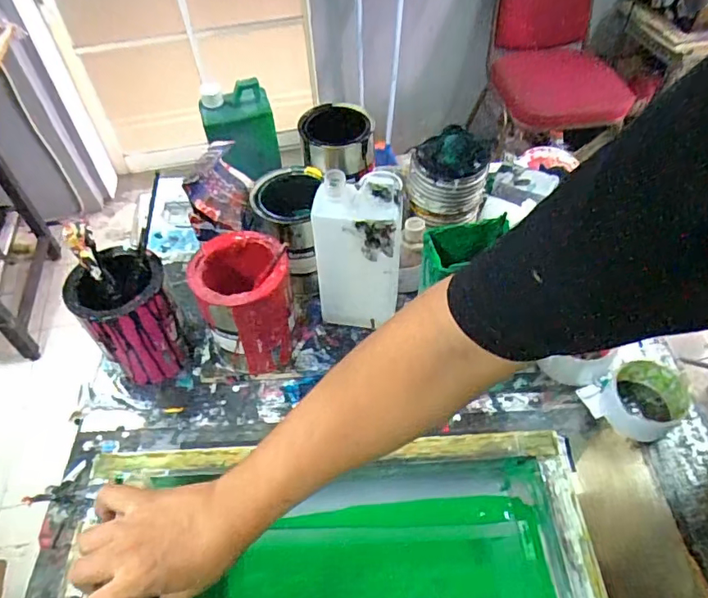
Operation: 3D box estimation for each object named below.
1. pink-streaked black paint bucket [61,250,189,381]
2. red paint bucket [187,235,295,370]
[{"bbox_3d":[-0.267,0.028,0.643,0.102,0.158,0.102,-1,51,2],"label":"pink-streaked black paint bucket"},{"bbox_3d":[-0.127,0.014,0.635,0.106,0.176,0.105,-1,51,2],"label":"red paint bucket"}]

